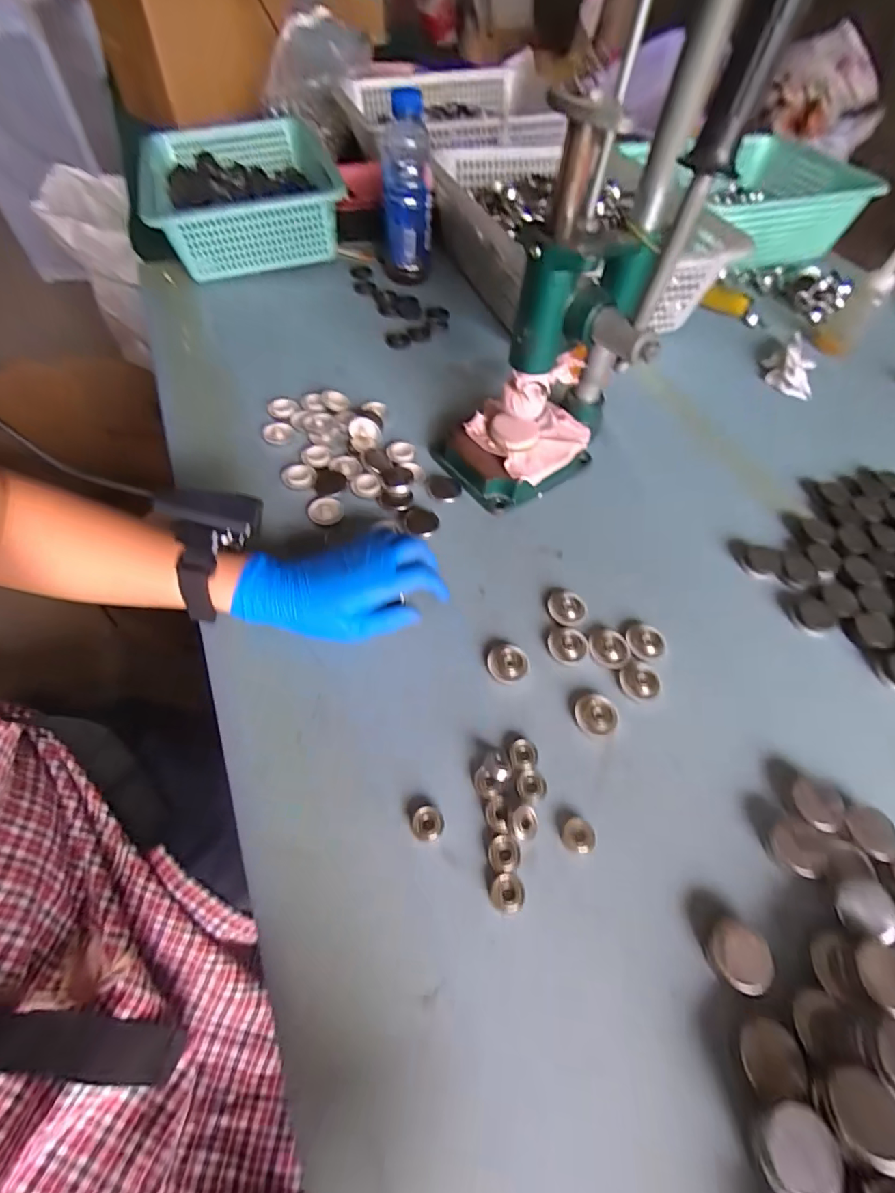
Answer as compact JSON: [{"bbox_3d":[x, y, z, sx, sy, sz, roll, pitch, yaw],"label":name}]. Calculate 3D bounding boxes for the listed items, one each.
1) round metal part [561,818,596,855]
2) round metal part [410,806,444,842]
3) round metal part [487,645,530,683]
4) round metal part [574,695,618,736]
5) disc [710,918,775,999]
[{"bbox_3d":[0.088,0.161,0.324,0.022,0.008,0.019,19,58,9],"label":"round metal part"},{"bbox_3d":[-0.013,0.152,0.321,0.021,0.006,0.020,2,57,-2],"label":"round metal part"},{"bbox_3d":[0.050,0.054,0.390,0.034,0.010,0.031,2,57,-2],"label":"round metal part"},{"bbox_3d":[0.115,0.091,0.371,0.032,0.006,0.031,2,57,-2],"label":"round metal part"},{"bbox_3d":[0.176,0.216,0.287,0.034,0.010,0.032,2,57,-2],"label":"disc"}]

